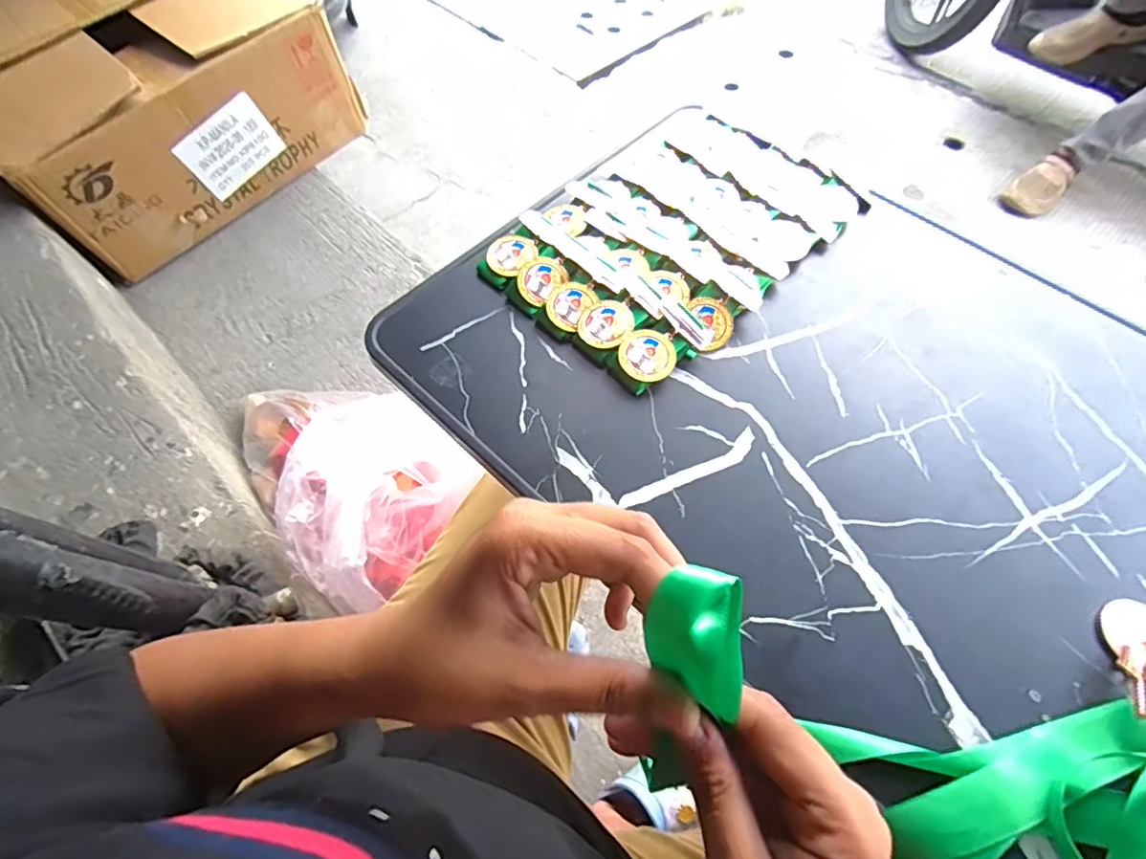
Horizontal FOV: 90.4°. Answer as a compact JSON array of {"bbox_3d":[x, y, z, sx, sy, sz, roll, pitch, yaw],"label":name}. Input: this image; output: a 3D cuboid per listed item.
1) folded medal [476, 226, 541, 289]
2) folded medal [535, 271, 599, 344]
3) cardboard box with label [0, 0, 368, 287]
[{"bbox_3d":[-0.047,-0.132,0.432,0.038,0.012,0.050,39,72,16],"label":"folded medal"},{"bbox_3d":[-0.002,-0.089,0.409,0.031,0.011,0.052,32,70,14],"label":"folded medal"},{"bbox_3d":[-0.787,-0.652,1.067,0.561,0.245,0.501,-42,72,-16],"label":"cardboard box with label"}]

